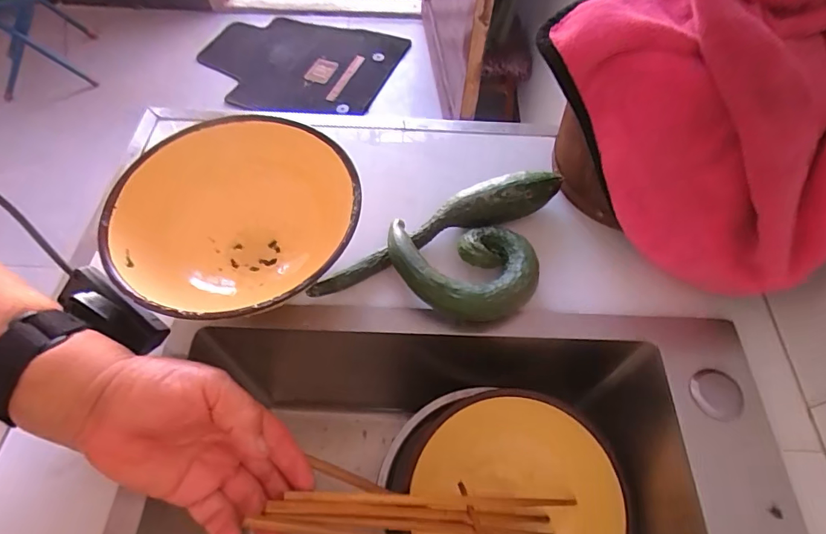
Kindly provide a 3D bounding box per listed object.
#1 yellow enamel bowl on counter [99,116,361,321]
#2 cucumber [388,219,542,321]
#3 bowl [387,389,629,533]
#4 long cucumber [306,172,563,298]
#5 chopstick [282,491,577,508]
[{"bbox_3d":[-0.146,-0.035,0.371,0.162,0.073,0.173,0,58,-1],"label":"yellow enamel bowl on counter"},{"bbox_3d":[0.040,0.002,0.380,0.118,0.033,0.081,2,58,0],"label":"cucumber"},{"bbox_3d":[0.083,0.203,0.391,0.187,0.085,0.172,-11,59,-8],"label":"bowl"},{"bbox_3d":[0.020,-0.034,0.406,0.233,0.042,0.036,-21,61,-13],"label":"long cucumber"},{"bbox_3d":[0.029,0.182,0.363,0.253,0.013,0.008,15,55,-25],"label":"chopstick"}]

